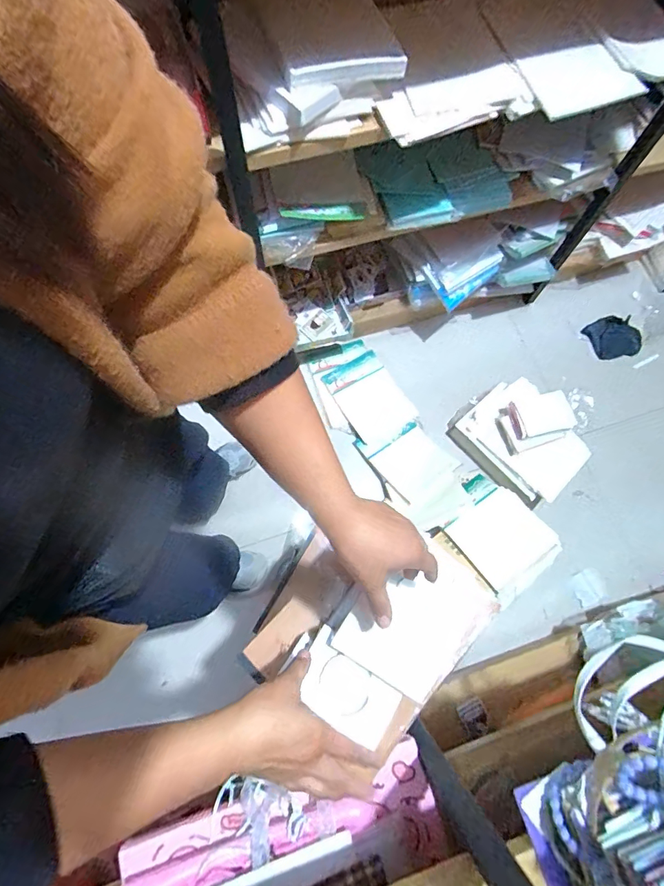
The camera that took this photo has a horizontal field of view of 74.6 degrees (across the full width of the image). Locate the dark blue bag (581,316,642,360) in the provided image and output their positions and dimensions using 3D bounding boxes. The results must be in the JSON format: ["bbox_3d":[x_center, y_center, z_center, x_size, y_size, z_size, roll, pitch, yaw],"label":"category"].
[{"bbox_3d":[0.922,-0.345,1.419,0.180,0.013,0.137,-12,73,-5],"label":"dark blue bag"}]

